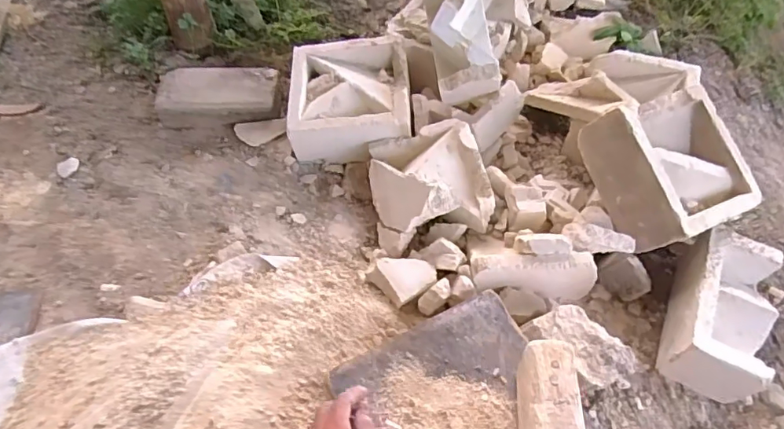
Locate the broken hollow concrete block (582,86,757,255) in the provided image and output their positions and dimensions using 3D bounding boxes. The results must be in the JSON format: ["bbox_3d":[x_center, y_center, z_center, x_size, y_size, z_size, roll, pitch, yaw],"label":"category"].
[{"bbox_3d":[0.411,-0.070,0.792,0.197,0.115,0.201,-18,80,-28],"label":"broken hollow concrete block"}]

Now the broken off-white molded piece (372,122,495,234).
[{"bbox_3d":[0.055,-0.055,0.820,0.166,0.076,0.175,-8,56,-6],"label":"broken off-white molded piece"}]

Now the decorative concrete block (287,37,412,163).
[{"bbox_3d":[-0.072,-0.194,0.925,0.199,0.108,0.208,0,56,-1],"label":"decorative concrete block"}]

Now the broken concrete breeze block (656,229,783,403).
[{"bbox_3d":[0.447,0.136,0.717,0.108,0.097,0.208,23,58,14],"label":"broken concrete breeze block"}]

